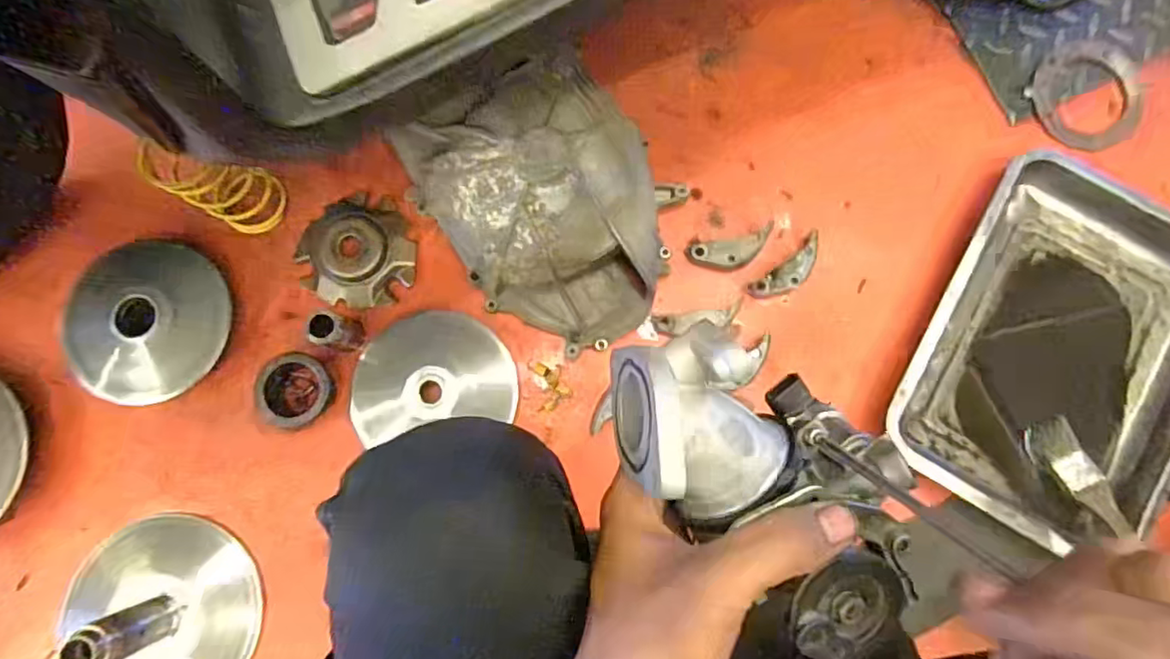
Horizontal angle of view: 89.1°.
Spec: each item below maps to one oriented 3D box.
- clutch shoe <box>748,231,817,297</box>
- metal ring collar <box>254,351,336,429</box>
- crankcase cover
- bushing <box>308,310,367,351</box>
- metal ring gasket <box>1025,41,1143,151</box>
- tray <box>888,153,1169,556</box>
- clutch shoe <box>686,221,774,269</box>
[{"bbox_3d":[0.203,-0.057,0.597,0.088,0.025,0.030,-39,84,-5],"label":"clutch shoe"},{"bbox_3d":[-0.273,0.057,0.560,0.061,0.019,0.068,-1,82,0],"label":"metal ring collar"},{"bbox_3d":[-0.032,-0.125,0.569,0.209,0.094,0.285,-35,84,-5],"label":"crankcase cover"},{"bbox_3d":[-0.233,-0.001,0.558,0.029,0.063,0.033,9,82,1],"label":"bushing"},{"bbox_3d":[0.531,-0.247,0.624,0.115,0.005,0.113,0,82,0],"label":"metal ring gasket"},{"bbox_3d":[0.459,0.011,0.570,0.250,0.044,0.362,31,83,4],"label":"tray"},{"bbox_3d":[0.149,-0.079,0.595,0.088,0.014,0.033,-15,82,-2],"label":"clutch shoe"}]

